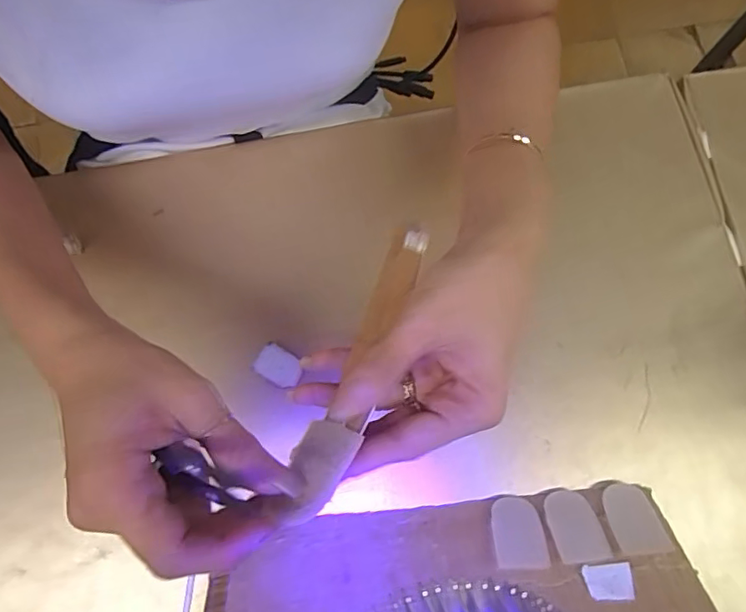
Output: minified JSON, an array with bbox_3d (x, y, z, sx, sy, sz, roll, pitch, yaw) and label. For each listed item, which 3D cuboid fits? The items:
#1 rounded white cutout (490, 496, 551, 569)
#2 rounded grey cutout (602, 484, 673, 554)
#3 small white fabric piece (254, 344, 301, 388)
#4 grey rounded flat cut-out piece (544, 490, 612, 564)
[{"bbox_3d":[0.094,0.148,0.349,0.033,0.004,0.047,1,42,-2],"label":"rounded white cutout"},{"bbox_3d":[0.172,0.140,0.353,0.032,0.004,0.046,-6,47,-3],"label":"rounded grey cutout"},{"bbox_3d":[-0.069,0.044,0.389,0.032,0.008,0.023,30,79,6],"label":"small white fabric piece"},{"bbox_3d":[0.133,0.145,0.353,0.032,0.004,0.048,-7,42,-3],"label":"grey rounded flat cut-out piece"}]

